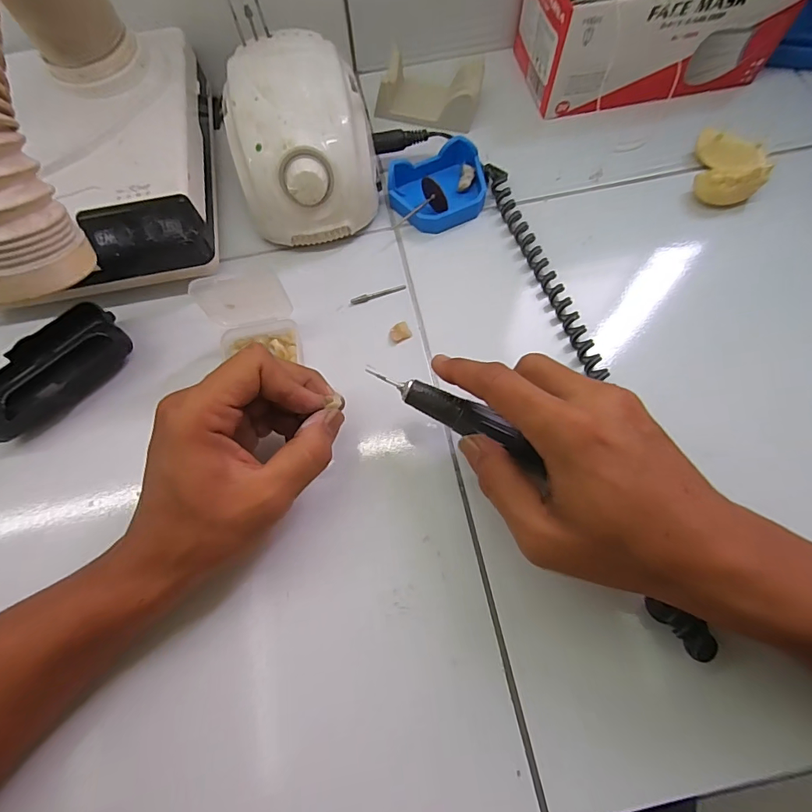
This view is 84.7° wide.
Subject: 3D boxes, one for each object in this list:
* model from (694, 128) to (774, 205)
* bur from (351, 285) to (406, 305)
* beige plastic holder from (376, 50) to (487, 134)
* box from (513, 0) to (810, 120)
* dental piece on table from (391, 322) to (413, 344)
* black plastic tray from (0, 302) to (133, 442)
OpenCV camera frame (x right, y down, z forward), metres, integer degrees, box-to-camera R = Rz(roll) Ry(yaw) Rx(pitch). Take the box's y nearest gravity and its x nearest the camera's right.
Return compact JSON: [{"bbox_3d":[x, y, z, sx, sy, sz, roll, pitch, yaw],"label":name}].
[{"bbox_3d":[0.263,-0.195,0.363,0.045,0.031,0.065,16,70,8],"label":"model"},{"bbox_3d":[-0.021,-0.087,0.342,0.044,0.004,0.004,-18,69,-5],"label":"bur"},{"bbox_3d":[0.023,-0.283,0.399,0.087,0.035,0.048,15,70,7],"label":"beige plastic holder"},{"bbox_3d":[0.217,-0.331,0.378,0.212,0.088,0.120,-16,70,-6],"label":"box"},{"bbox_3d":[-0.004,-0.055,0.331,0.015,0.006,0.014,-18,69,-5],"label":"dental piece on table"},{"bbox_3d":[-0.251,-0.024,0.317,0.052,0.028,0.107,42,76,16],"label":"black plastic tray"}]

